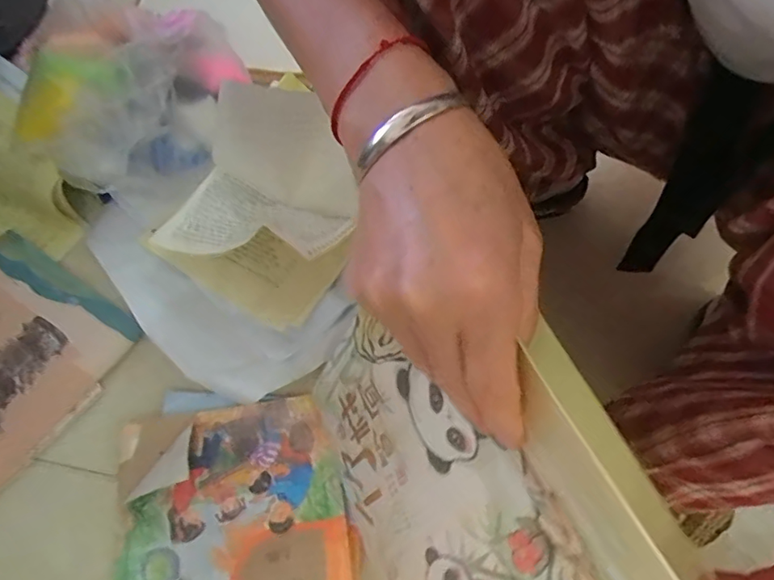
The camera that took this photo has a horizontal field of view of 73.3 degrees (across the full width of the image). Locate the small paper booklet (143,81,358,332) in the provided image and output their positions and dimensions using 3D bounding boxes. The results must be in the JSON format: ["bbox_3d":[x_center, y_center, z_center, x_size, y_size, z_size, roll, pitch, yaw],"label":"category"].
[{"bbox_3d":[-0.119,-0.084,0.495,0.161,0.119,0.181,24,64,10],"label":"small paper booklet"}]

